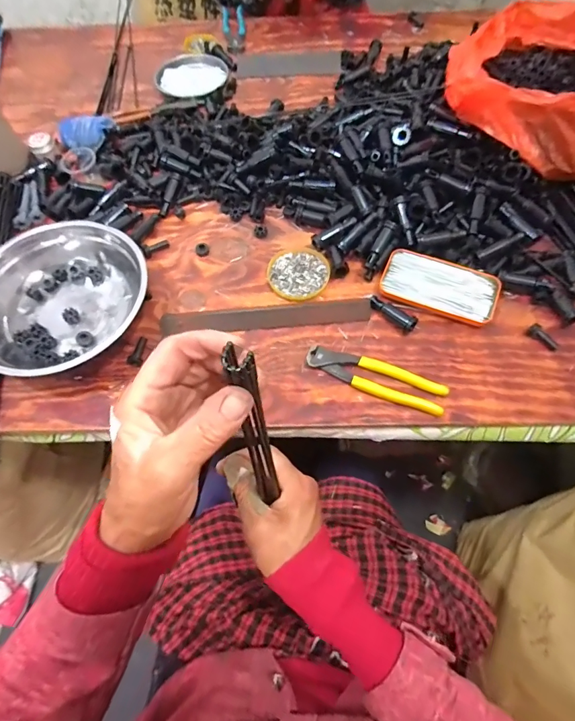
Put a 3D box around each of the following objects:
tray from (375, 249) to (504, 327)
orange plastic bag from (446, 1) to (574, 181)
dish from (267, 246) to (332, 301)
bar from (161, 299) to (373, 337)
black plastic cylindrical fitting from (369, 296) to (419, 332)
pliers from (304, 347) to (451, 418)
[{"bbox_3d":[0.199,-0.098,0.553,0.144,0.015,0.079,23,67,13],"label":"tray"},{"bbox_3d":[0.383,-0.397,0.599,0.289,0.099,0.268,28,67,15],"label":"orange plastic bag"},{"bbox_3d":[0.016,-0.124,0.580,0.082,0.005,0.089,-1,64,2],"label":"dish"},{"bbox_3d":[-0.027,-0.057,0.540,0.265,0.005,0.033,-4,64,0],"label":"bar"},{"bbox_3d":[0.135,-0.063,0.536,0.065,0.019,0.020,39,71,19],"label":"black plastic cylindrical fitting"},{"bbox_3d":[0.104,0.020,0.500,0.164,0.016,0.044,21,67,12],"label":"pliers"}]

